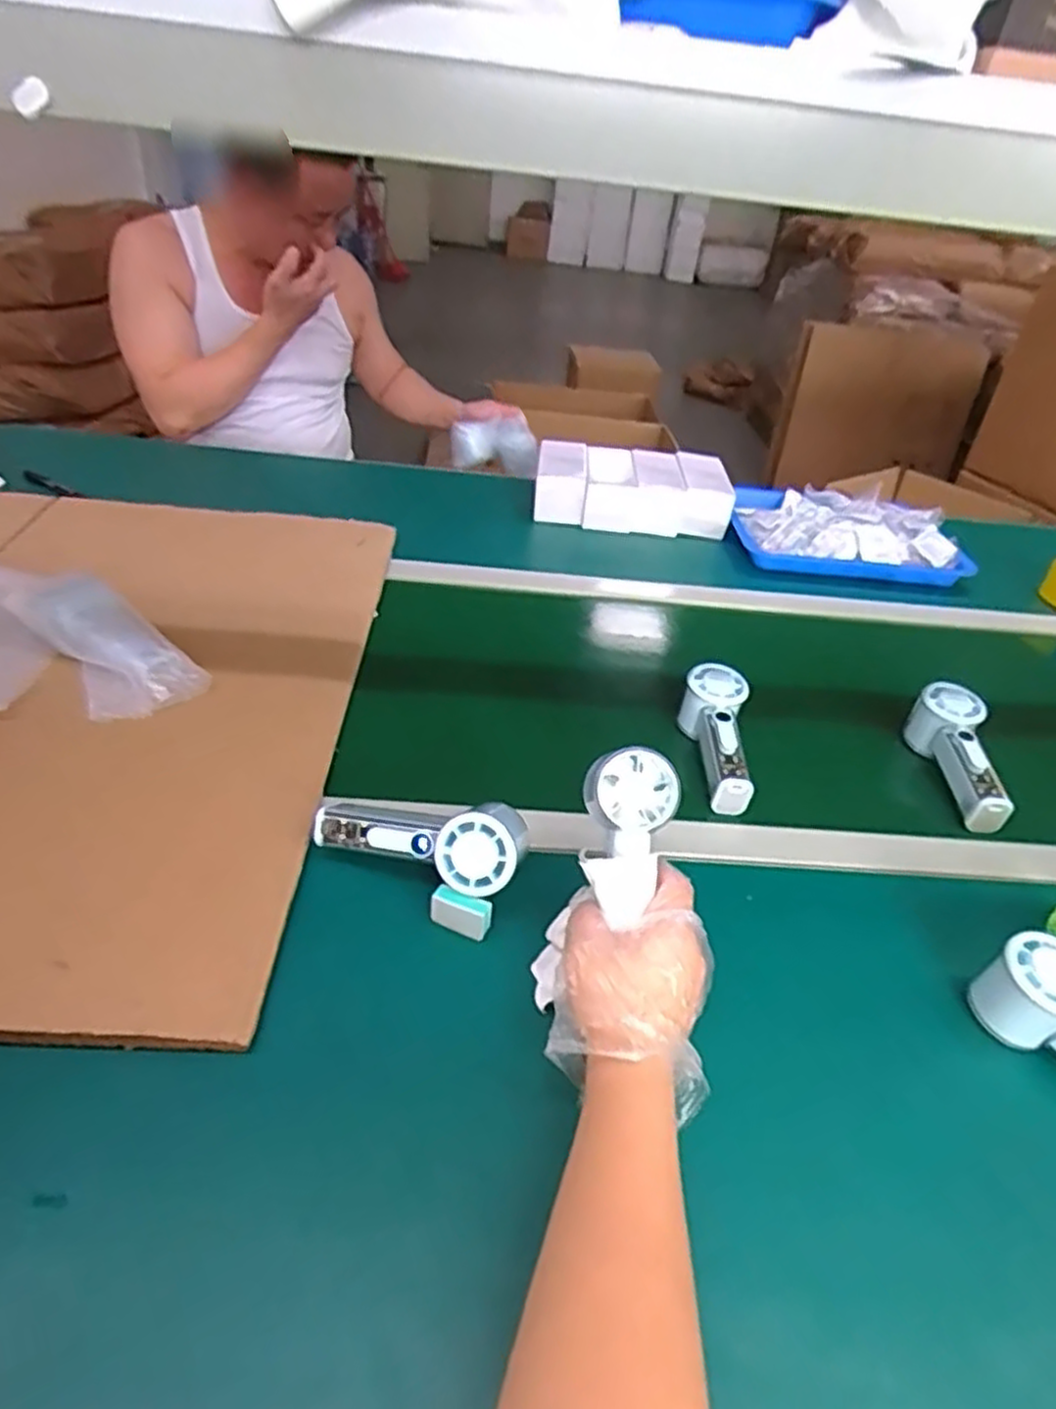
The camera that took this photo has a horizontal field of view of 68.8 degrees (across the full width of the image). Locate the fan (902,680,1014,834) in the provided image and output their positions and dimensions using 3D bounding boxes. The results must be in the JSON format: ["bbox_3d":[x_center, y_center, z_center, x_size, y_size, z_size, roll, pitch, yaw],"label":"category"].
[{"bbox_3d":[0.412,0.055,0.734,0.053,0.065,0.157,3,50,-6],"label":"fan"}]

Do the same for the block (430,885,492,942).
[{"bbox_3d":[-0.048,0.147,0.545,0.044,0.023,0.018,17,37,14],"label":"block"}]

